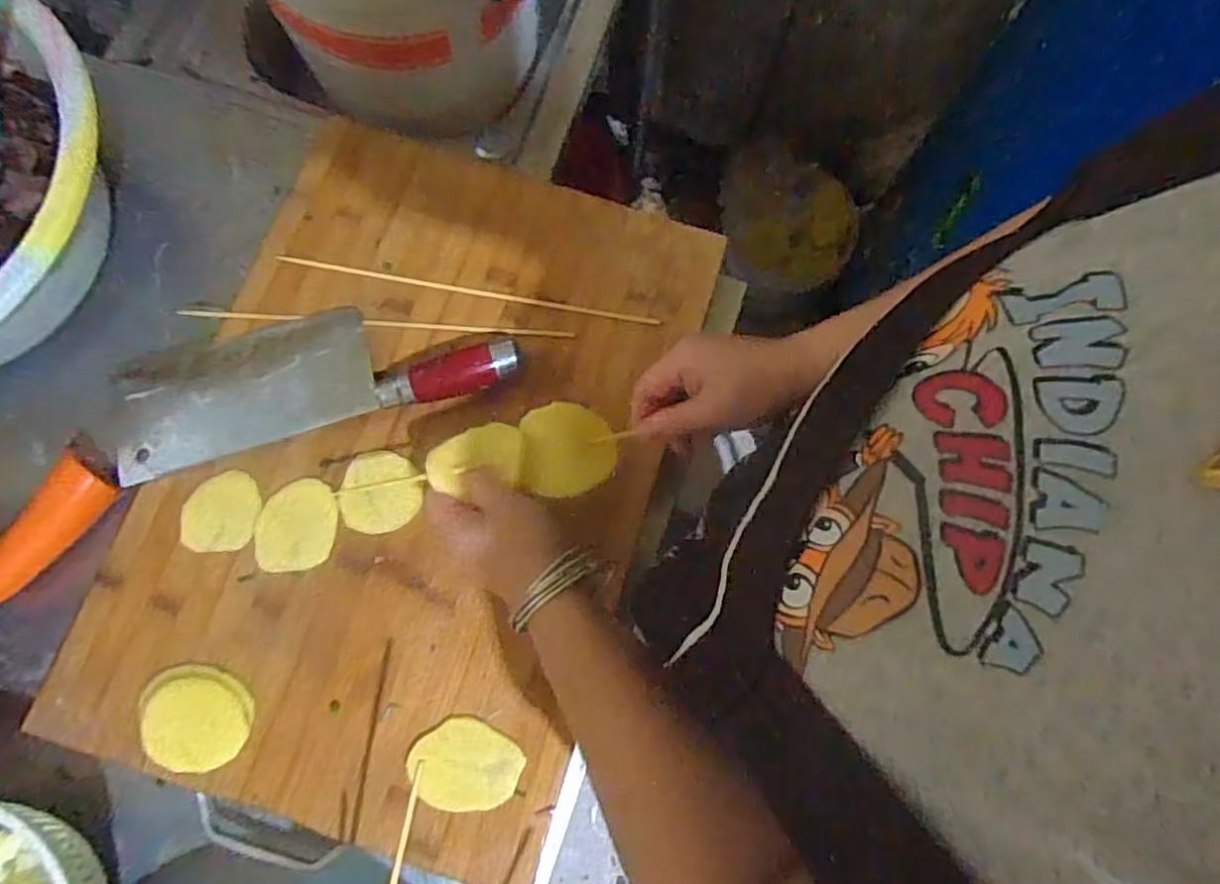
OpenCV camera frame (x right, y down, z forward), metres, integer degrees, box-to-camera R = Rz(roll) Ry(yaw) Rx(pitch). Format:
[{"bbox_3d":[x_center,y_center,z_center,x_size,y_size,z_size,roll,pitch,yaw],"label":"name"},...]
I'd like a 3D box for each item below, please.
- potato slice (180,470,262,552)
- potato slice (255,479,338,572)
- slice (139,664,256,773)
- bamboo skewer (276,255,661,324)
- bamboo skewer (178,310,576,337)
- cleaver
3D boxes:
[{"bbox_3d":[-0.281,0.050,0.481,0.053,0.004,0.056,0,75,-2],"label":"potato slice"},{"bbox_3d":[-0.226,0.059,0.481,0.056,0.004,0.064,-1,75,-2],"label":"potato slice"},{"bbox_3d":[-0.276,0.184,0.444,0.068,0.015,0.061,8,75,0],"label":"slice"},{"bbox_3d":[-0.113,-0.120,0.528,0.303,0.004,0.008,10,75,1],"label":"bamboo skewer"},{"bbox_3d":[-0.182,-0.094,0.519,0.304,0.004,0.008,4,75,-1],"label":"bamboo skewer"},{"bbox_3d":[-0.225,-0.056,0.494,0.295,0.031,0.096,-14,76,-5],"label":"cleaver"}]

